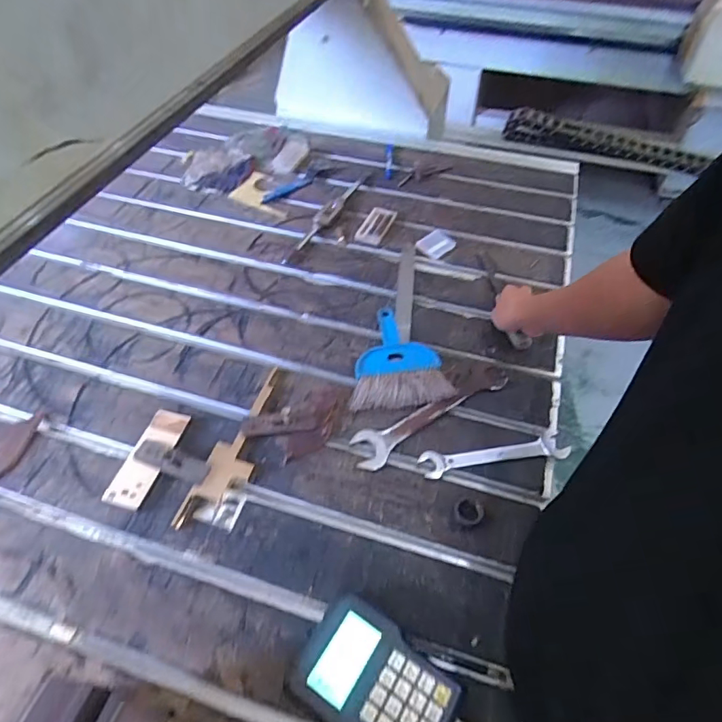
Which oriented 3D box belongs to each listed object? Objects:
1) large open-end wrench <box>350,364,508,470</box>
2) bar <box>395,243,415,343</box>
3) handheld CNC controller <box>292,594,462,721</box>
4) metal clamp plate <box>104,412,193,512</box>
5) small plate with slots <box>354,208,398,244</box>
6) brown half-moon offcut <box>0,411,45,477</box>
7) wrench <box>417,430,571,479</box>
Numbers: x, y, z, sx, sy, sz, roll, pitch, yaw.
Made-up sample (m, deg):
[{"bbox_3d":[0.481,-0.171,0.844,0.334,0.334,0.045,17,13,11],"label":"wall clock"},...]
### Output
[{"bbox_3d":[0.100,0.069,0.672,0.250,0.010,0.054,-26,56,-20],"label":"large open-end wrench"},{"bbox_3d":[0.076,-0.125,0.832,0.027,0.005,0.243,5,51,3],"label":"bar"},{"bbox_3d":[0.015,0.307,0.464,0.149,0.036,0.101,28,56,20],"label":"handheld CNC controller"},{"bbox_3d":[-0.268,0.120,0.614,0.048,0.008,0.131,13,55,10],"label":"metal clamp plate"},{"bbox_3d":[0.028,-0.259,0.929,0.053,0.005,0.102,19,58,18],"label":"small plate with slots"},{"bbox_3d":[-0.463,0.113,0.629,0.048,0.009,0.119,12,52,9],"label":"brown half-moon offcut"},{"bbox_3d":[0.174,0.121,0.633,0.191,0.013,0.042,-9,52,-7],"label":"wrench"}]

